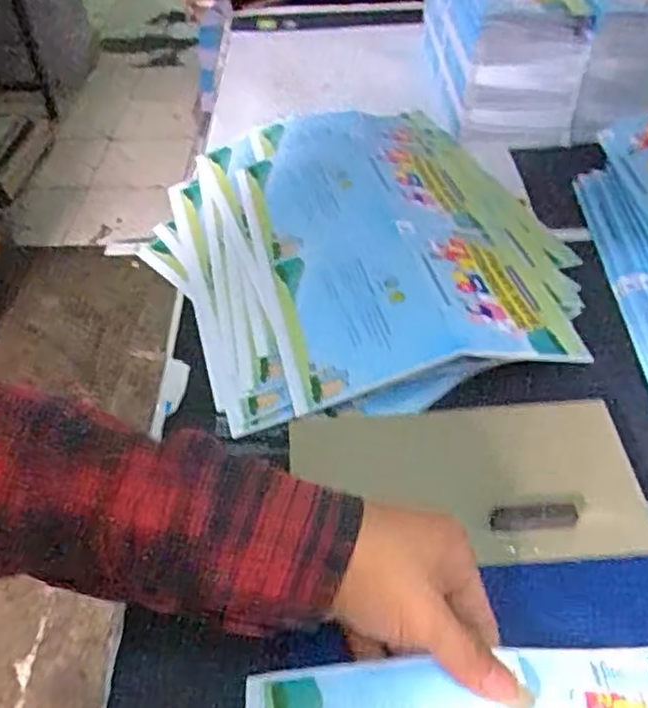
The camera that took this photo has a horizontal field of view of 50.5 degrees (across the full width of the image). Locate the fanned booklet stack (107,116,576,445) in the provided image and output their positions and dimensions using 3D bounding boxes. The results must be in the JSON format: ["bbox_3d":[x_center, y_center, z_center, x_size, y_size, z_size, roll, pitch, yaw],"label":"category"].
[{"bbox_3d":[0.023,-0.107,0.593,0.343,0.059,0.392,-11,46,-8],"label":"fanned booklet stack"}]

